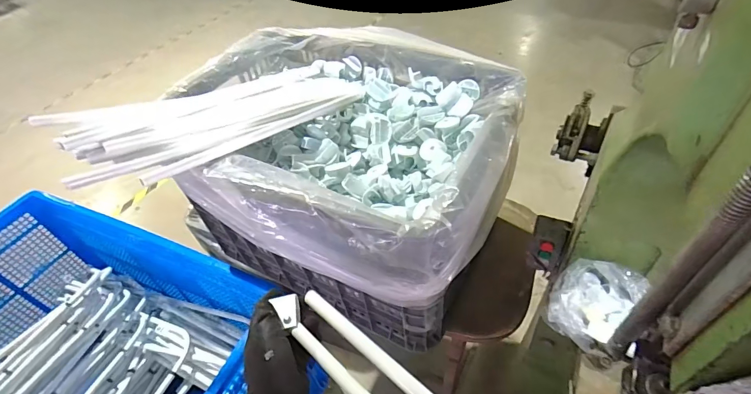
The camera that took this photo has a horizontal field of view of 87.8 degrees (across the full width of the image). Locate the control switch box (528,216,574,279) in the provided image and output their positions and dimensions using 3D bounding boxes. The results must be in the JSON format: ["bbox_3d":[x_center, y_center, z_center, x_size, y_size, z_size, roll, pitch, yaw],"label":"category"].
[{"bbox_3d":[0.286,0.078,0.651,0.058,0.090,0.057,17,51,22],"label":"control switch box"}]

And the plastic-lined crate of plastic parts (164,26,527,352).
[{"bbox_3d":[-0.064,-0.040,0.814,0.622,0.376,0.478,20,52,24],"label":"plastic-lined crate of plastic parts"}]

